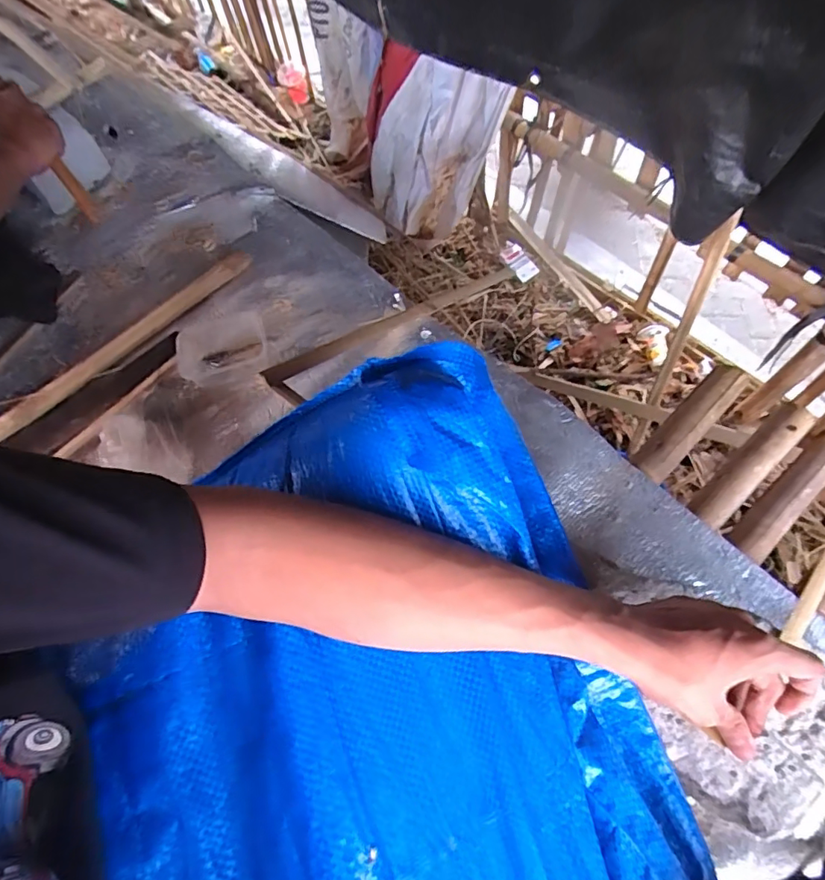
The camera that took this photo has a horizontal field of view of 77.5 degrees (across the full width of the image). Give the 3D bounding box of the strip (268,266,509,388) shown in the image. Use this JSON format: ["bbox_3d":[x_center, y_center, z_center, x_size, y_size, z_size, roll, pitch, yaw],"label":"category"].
[{"bbox_3d":[0.003,-0.166,0.679,0.027,0.017,0.487,40,47,17],"label":"strip"}]

